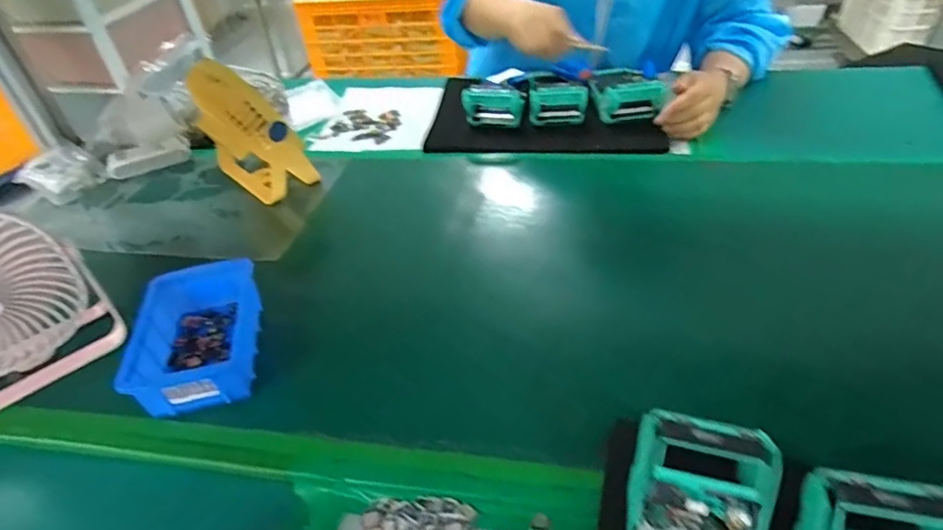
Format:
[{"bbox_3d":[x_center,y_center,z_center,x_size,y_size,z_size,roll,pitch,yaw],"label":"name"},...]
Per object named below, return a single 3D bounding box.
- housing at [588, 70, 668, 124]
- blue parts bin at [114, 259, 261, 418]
[{"bbox_3d":[0.229,-0.268,0.821,0.092,0.063,0.153,-1,43,3],"label":"housing"},{"bbox_3d":[-0.251,0.063,0.511,0.095,0.060,0.153,-10,43,-6],"label":"blue parts bin"}]

